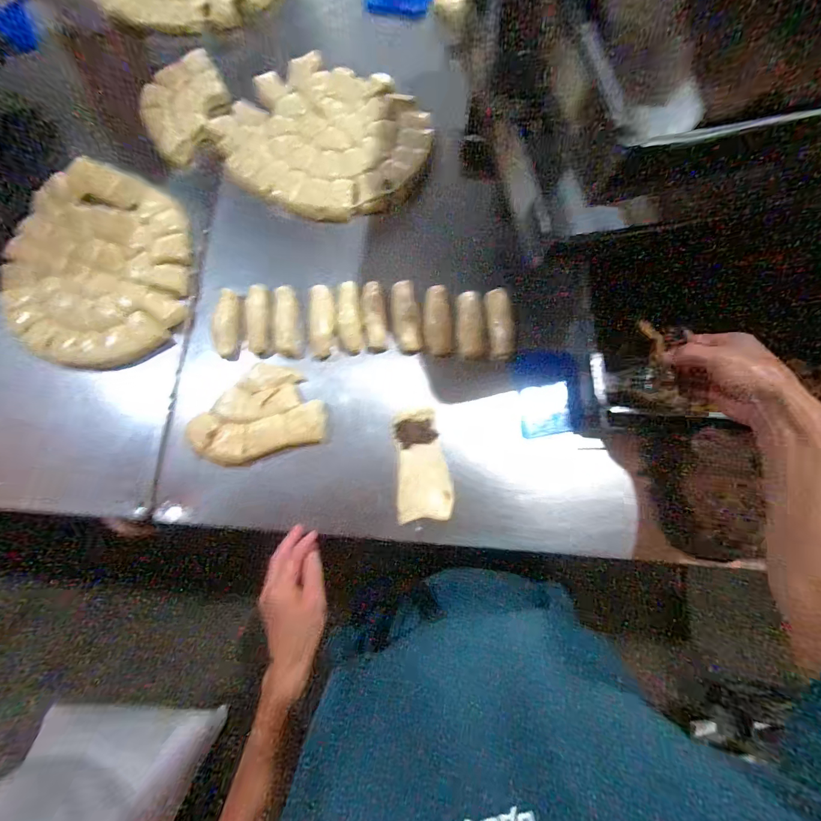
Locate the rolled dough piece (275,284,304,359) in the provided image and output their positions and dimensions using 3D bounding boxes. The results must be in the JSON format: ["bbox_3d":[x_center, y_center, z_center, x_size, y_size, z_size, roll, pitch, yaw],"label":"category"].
[{"bbox_3d":[-0.178,-0.128,0.560,0.031,0.025,0.101,-4,93,-1],"label":"rolled dough piece"}]

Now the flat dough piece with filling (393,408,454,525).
[{"bbox_3d":[0.015,0.073,0.525,0.073,0.007,0.147,-7,77,0],"label":"flat dough piece with filling"}]

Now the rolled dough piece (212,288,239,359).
[{"bbox_3d":[-0.271,-0.128,0.569,0.025,0.031,0.102,0,77,2],"label":"rolled dough piece"}]

